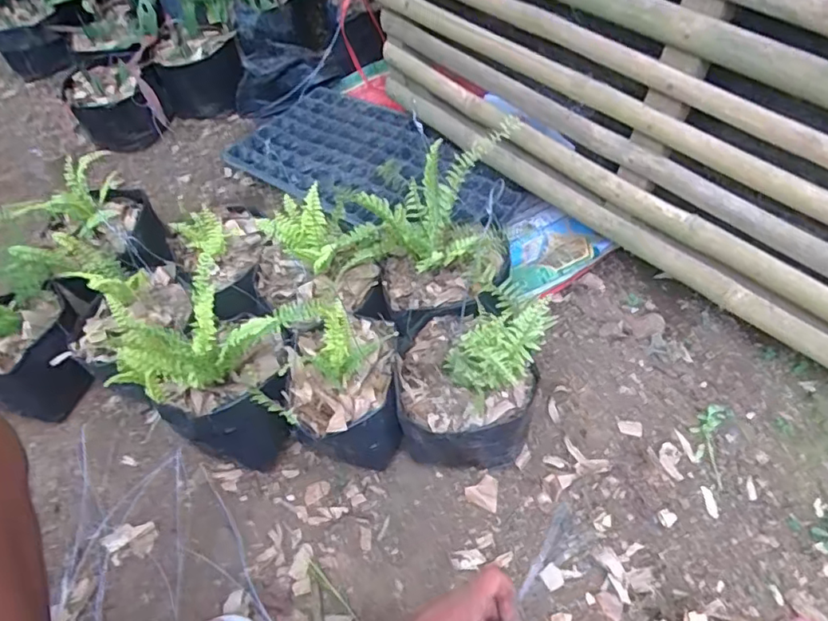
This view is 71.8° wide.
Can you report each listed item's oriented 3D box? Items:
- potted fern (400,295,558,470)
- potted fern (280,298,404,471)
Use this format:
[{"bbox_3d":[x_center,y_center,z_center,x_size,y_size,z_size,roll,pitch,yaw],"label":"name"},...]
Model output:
[{"bbox_3d":[0.059,0.080,0.650,0.151,0.178,0.165,0,52,0],"label":"potted fern"},{"bbox_3d":[-0.078,0.087,0.673,0.124,0.173,0.165,-6,52,-4],"label":"potted fern"}]

